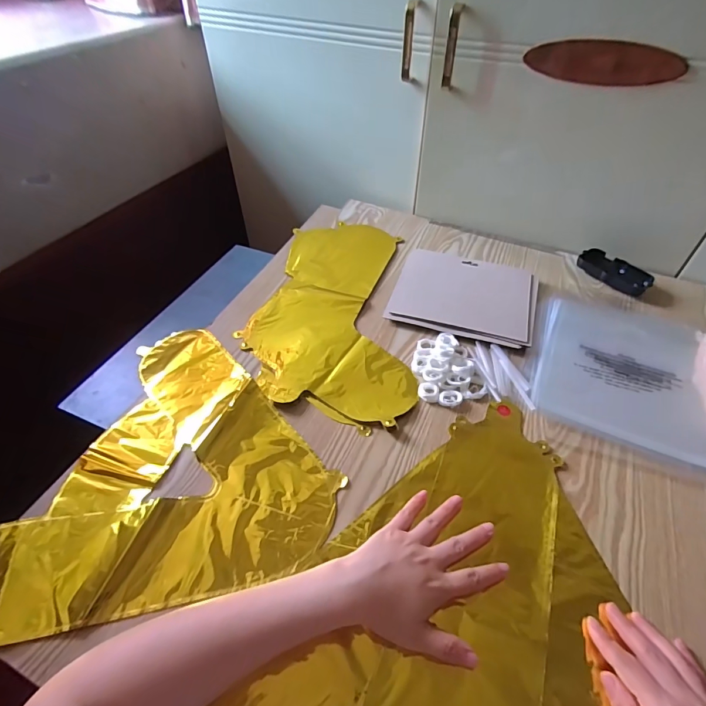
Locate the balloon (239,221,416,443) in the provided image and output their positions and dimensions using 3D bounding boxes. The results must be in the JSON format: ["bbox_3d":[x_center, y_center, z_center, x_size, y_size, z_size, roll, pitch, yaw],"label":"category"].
[{"bbox_3d":[-0.035,-0.070,0.615,0.216,0.012,0.407,0,48,-1],"label":"balloon"}]

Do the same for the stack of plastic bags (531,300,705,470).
[{"bbox_3d":[0.359,0.016,0.542,0.214,0.011,0.238,21,51,17],"label":"stack of plastic bags"}]

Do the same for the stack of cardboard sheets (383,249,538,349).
[{"bbox_3d":[0.171,-0.093,0.634,0.205,0.010,0.181,15,50,13],"label":"stack of cardboard sheets"}]

